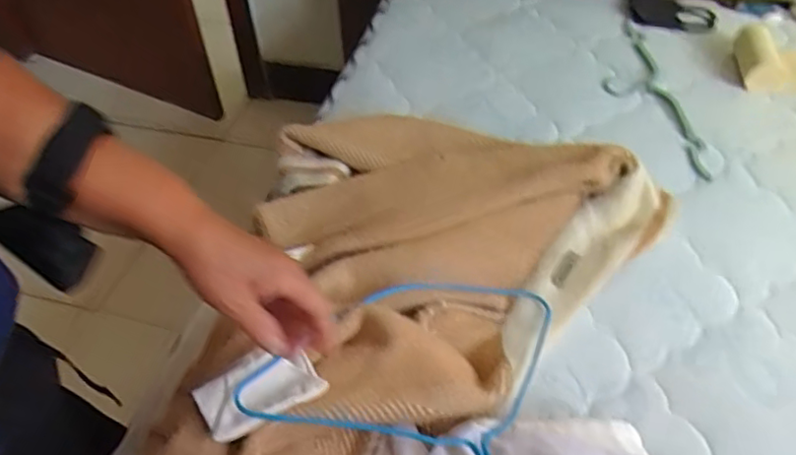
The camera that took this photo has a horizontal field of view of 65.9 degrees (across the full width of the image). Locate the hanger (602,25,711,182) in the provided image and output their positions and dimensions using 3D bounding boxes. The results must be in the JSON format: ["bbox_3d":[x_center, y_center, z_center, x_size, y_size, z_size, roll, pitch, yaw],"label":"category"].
[{"bbox_3d":[0.393,-0.213,0.981,0.104,0.024,0.371,-6,47,-2],"label":"hanger"}]

